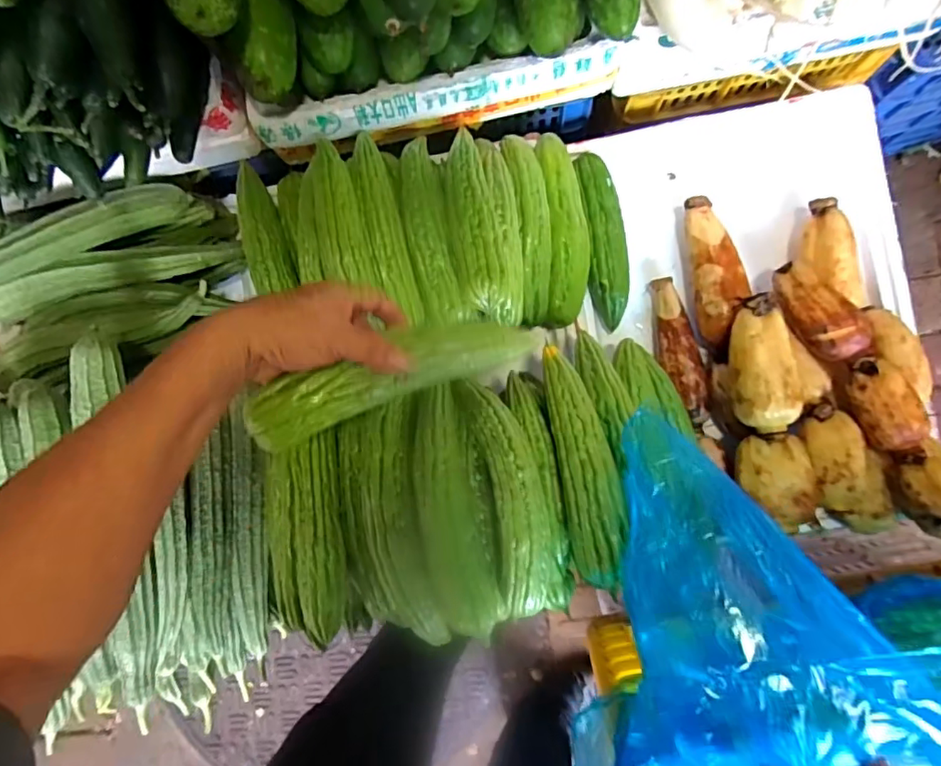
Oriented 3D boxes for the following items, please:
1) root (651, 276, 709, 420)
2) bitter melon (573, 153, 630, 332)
[{"bbox_3d":[0.289,-0.053,0.755,0.052,0.047,0.193,-17,84,3],"label":"root"},{"bbox_3d":[0.192,-0.202,0.773,0.063,0.049,0.244,-8,85,4],"label":"bitter melon"}]

